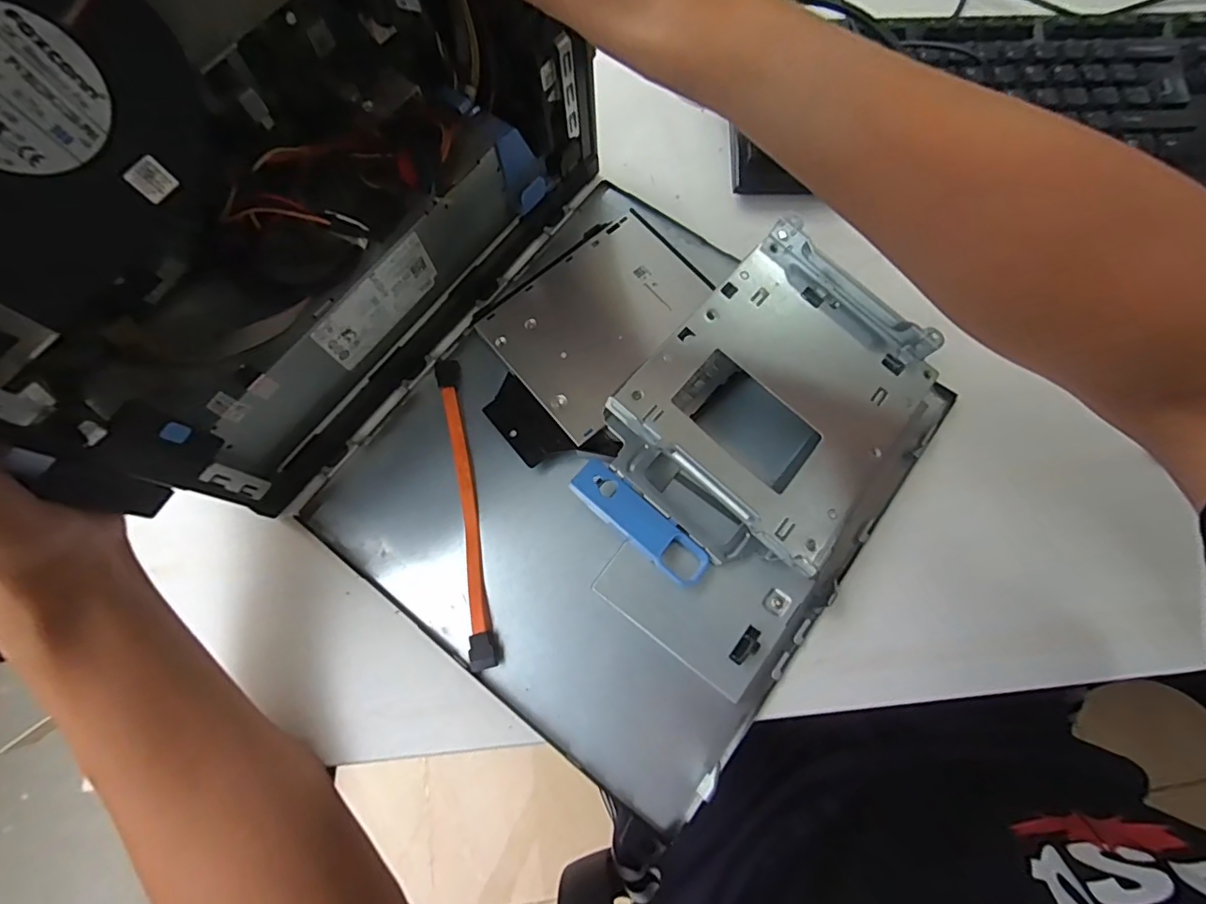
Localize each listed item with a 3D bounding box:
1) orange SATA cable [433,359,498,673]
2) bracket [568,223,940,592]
[{"bbox_3d":[-0.081,0.028,0.310,0.015,0.009,0.183,-10,75,-1],"label":"orange SATA cable"},{"bbox_3d":[0.085,-0.015,0.287,0.124,0.062,0.185,41,79,11],"label":"bracket"}]

